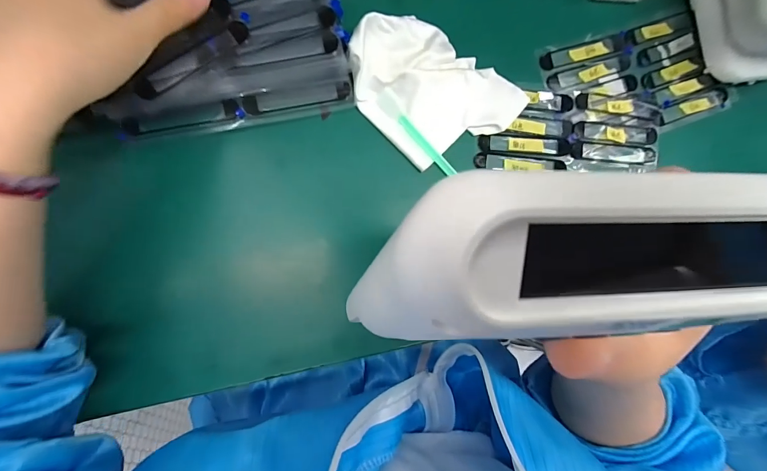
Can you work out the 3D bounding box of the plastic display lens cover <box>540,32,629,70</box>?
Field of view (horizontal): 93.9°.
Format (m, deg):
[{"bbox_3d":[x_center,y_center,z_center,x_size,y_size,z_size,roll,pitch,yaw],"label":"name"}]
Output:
[{"bbox_3d":[0.178,-0.161,0.310,0.082,0.004,0.015,-18,92,-7],"label":"plastic display lens cover"}]

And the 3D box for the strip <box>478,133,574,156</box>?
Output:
[{"bbox_3d":[0.121,-0.077,0.306,0.081,0.008,0.014,3,89,-8],"label":"strip"}]

